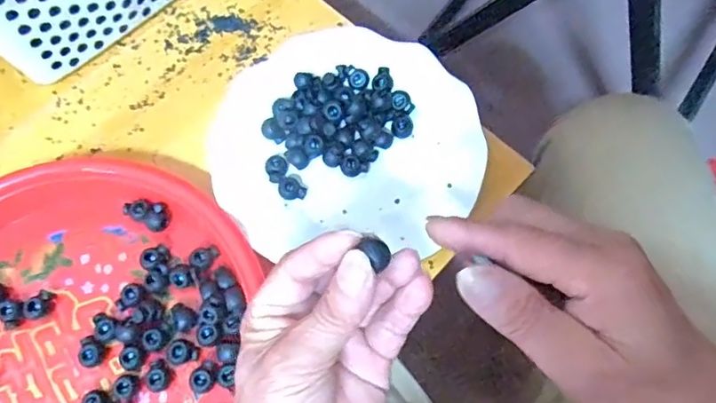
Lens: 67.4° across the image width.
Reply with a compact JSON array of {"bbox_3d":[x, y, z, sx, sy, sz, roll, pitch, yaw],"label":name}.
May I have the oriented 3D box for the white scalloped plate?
[{"bbox_3d":[-0.010,-0.048,0.378,0.183,0.025,0.170,-1,69,2],"label":"white scalloped plate"}]

